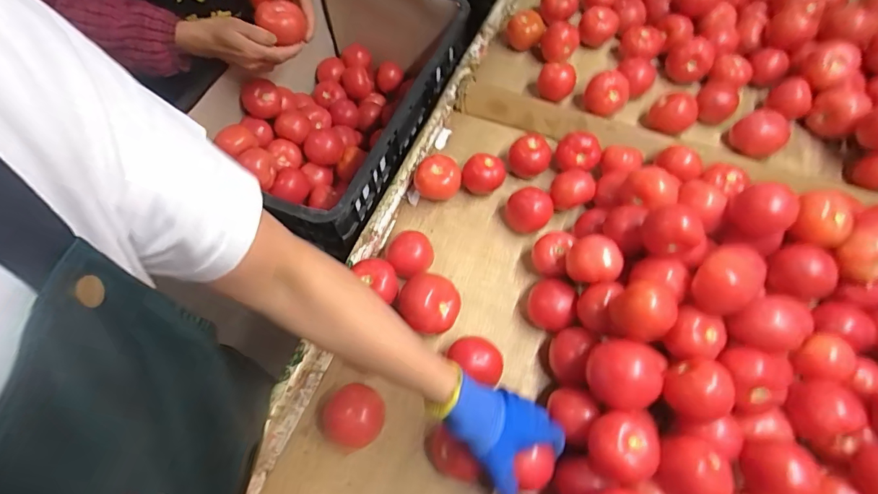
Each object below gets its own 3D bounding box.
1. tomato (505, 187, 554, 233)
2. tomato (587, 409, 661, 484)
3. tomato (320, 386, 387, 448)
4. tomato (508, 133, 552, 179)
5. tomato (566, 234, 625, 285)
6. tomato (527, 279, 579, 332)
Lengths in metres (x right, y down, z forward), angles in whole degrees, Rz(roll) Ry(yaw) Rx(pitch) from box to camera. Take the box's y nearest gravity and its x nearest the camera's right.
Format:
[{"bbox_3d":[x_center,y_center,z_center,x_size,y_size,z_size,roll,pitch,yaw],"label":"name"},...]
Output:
[{"bbox_3d":[0.129,-0.052,0.613,0.064,0.049,0.055,7,64,4],"label":"tomato"},{"bbox_3d":[0.188,0.209,0.443,0.063,0.061,0.065,-3,64,-1],"label":"tomato"},{"bbox_3d":[-0.096,0.198,0.494,0.065,0.060,0.065,0,64,0],"label":"tomato"},{"bbox_3d":[0.139,-0.139,0.648,0.062,0.044,0.054,3,64,2],"label":"tomato"},{"bbox_3d":[0.190,0.018,0.522,0.052,0.048,0.064,-41,71,-17],"label":"tomato"},{"bbox_3d":[0.148,0.076,0.555,0.059,0.056,0.058,0,64,0],"label":"tomato"}]

